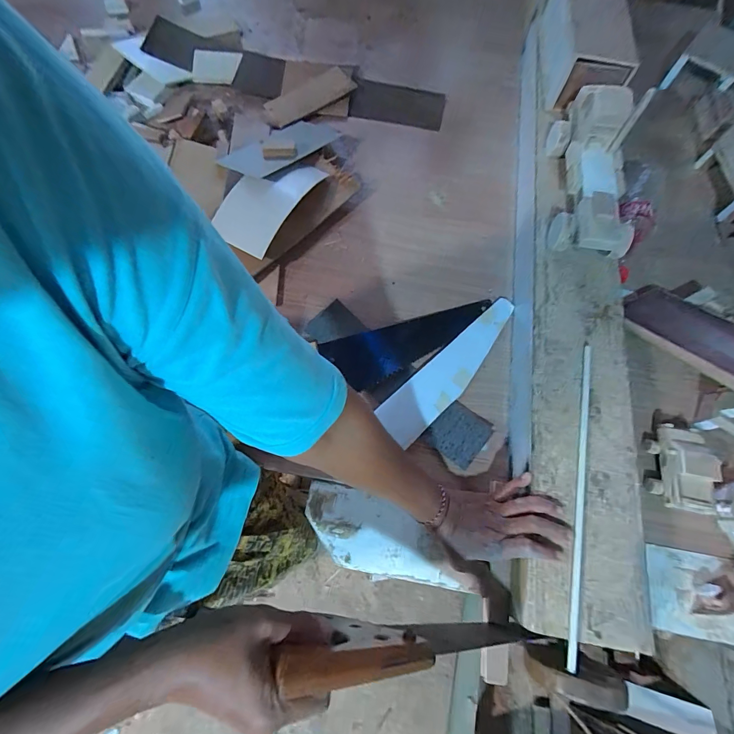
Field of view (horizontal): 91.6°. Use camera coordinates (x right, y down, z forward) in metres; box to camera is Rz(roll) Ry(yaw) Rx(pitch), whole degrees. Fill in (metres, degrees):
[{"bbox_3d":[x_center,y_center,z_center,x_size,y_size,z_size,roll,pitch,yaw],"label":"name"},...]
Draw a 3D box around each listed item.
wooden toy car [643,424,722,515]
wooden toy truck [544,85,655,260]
[{"bbox_3d":[0.394,0.124,0.445,0.062,0.043,0.105,9,70,1],"label":"wooden toy car"},{"bbox_3d":[0.318,-0.278,0.494,0.086,0.090,0.258,10,70,1],"label":"wooden toy truck"}]

